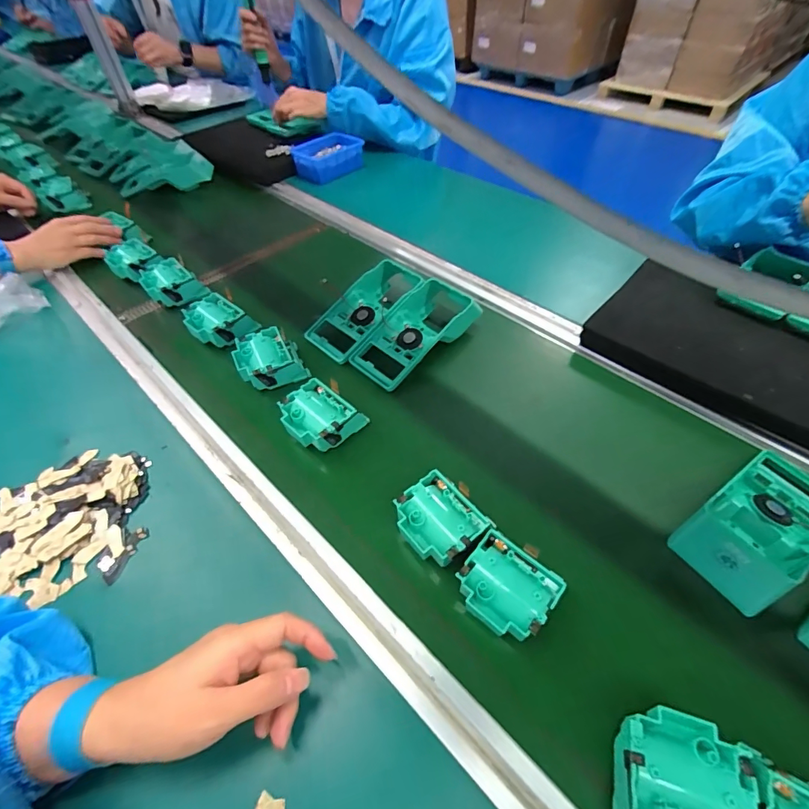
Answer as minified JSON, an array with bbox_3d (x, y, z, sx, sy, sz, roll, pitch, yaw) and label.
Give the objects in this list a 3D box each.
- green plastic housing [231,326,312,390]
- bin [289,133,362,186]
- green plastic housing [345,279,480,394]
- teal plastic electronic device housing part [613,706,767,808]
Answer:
[{"bbox_3d":[-0.172,-0.055,0.539,0.078,0.041,0.078,-21,53,-15],"label":"green plastic housing"},{"bbox_3d":[-0.168,-0.551,0.945,0.159,0.048,0.105,-16,50,-9],"label":"bin"},{"bbox_3d":[0.016,-0.099,0.567,0.086,0.047,0.186,37,61,28],"label":"green plastic housing"},{"bbox_3d":[0.181,0.251,0.276,0.083,0.034,0.081,14,52,14],"label":"teal plastic electronic device housing part"}]

